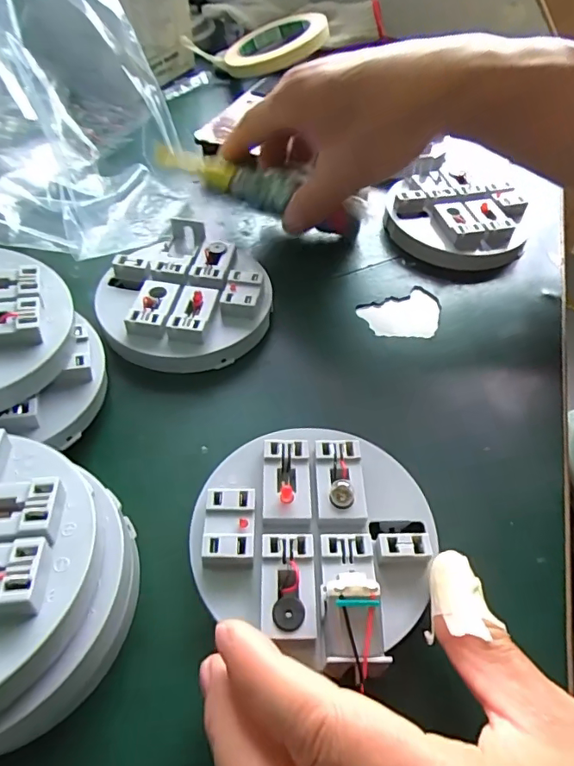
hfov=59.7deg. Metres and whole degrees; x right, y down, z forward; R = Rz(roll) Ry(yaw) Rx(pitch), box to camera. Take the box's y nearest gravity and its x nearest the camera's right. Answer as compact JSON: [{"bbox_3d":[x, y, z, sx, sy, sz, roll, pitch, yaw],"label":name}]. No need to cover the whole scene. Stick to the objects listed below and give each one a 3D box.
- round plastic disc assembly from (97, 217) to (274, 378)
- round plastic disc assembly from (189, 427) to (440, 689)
[{"bbox_3d":[-0.064,-0.056,0.304,0.099,0.023,0.108,3,52,-3],"label":"round plastic disc assembly"},{"bbox_3d":[0.012,0.057,0.207,0.096,0.022,0.094,3,52,-3],"label":"round plastic disc assembly"}]

